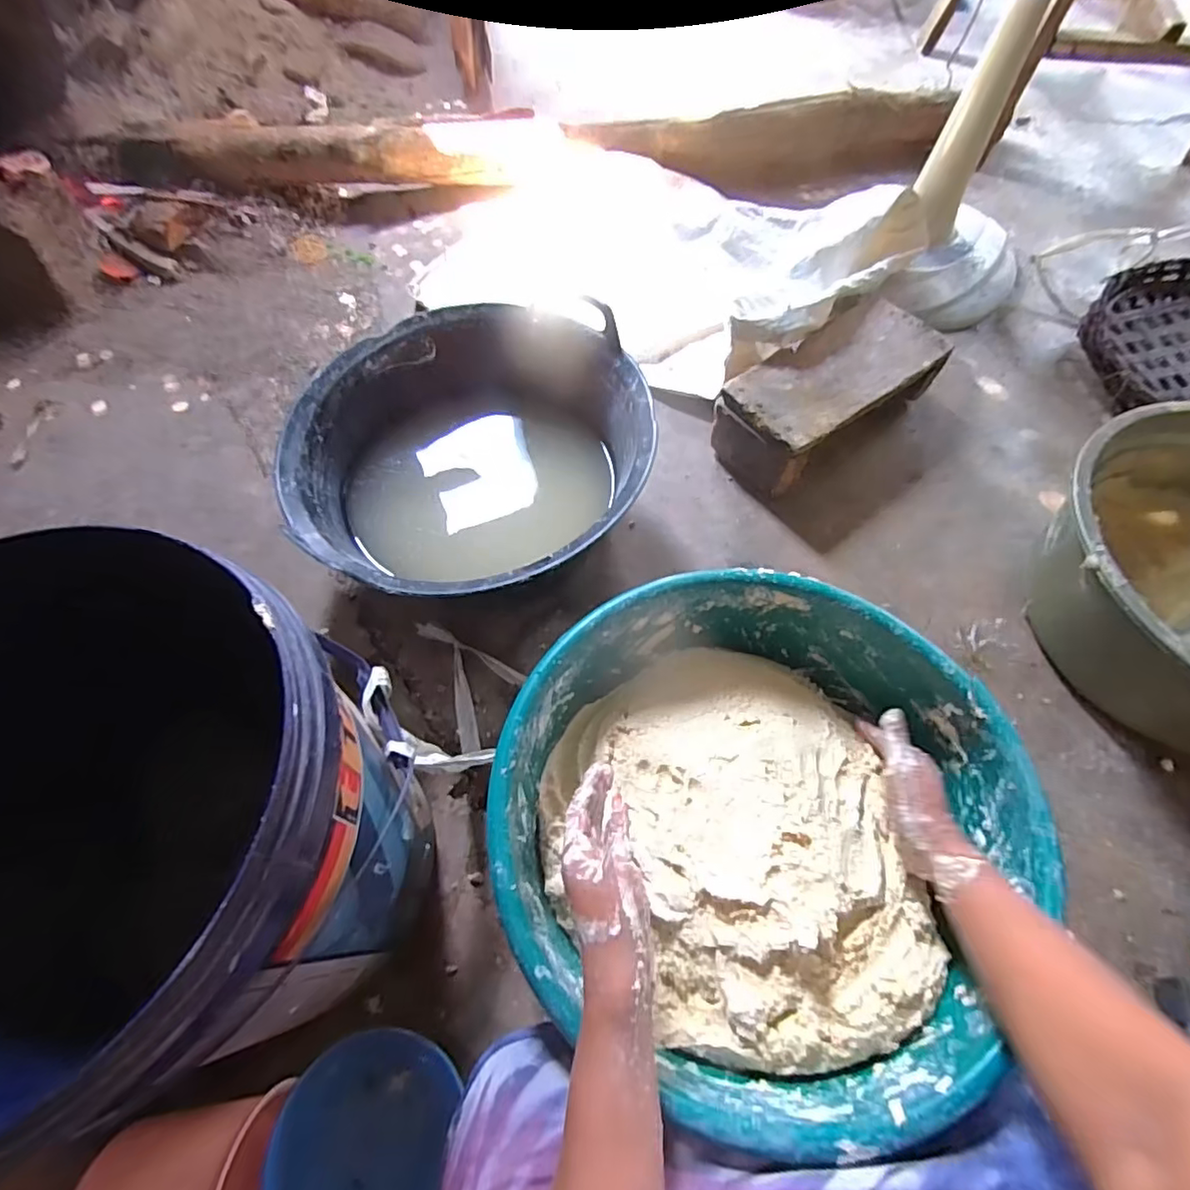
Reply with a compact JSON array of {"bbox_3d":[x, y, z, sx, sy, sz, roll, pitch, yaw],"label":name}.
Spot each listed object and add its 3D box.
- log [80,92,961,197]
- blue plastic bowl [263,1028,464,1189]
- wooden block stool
[{"bbox_3d":[-0.061,-0.899,1.220,1.667,0.131,0.147,-8,61,-6],"label":"log"},{"bbox_3d":[-0.181,0.447,0.492,0.134,0.078,0.160,11,60,5],"label":"blue plastic bowl"},{"bbox_3d":[0.341,-0.293,0.888,0.367,0.116,0.152,-36,67,-20],"label":"wooden block stool"}]

